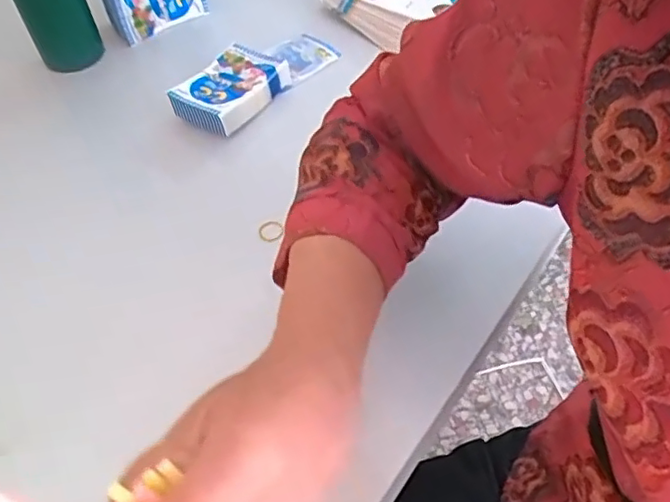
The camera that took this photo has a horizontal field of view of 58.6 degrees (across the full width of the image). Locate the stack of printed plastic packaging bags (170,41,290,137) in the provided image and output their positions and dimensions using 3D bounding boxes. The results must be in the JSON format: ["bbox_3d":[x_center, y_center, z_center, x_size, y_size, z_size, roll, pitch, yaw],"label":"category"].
[{"bbox_3d":[-0.105,-0.168,0.613,0.071,0.033,0.116,28,58,24],"label":"stack of printed plastic packaging bags"}]

